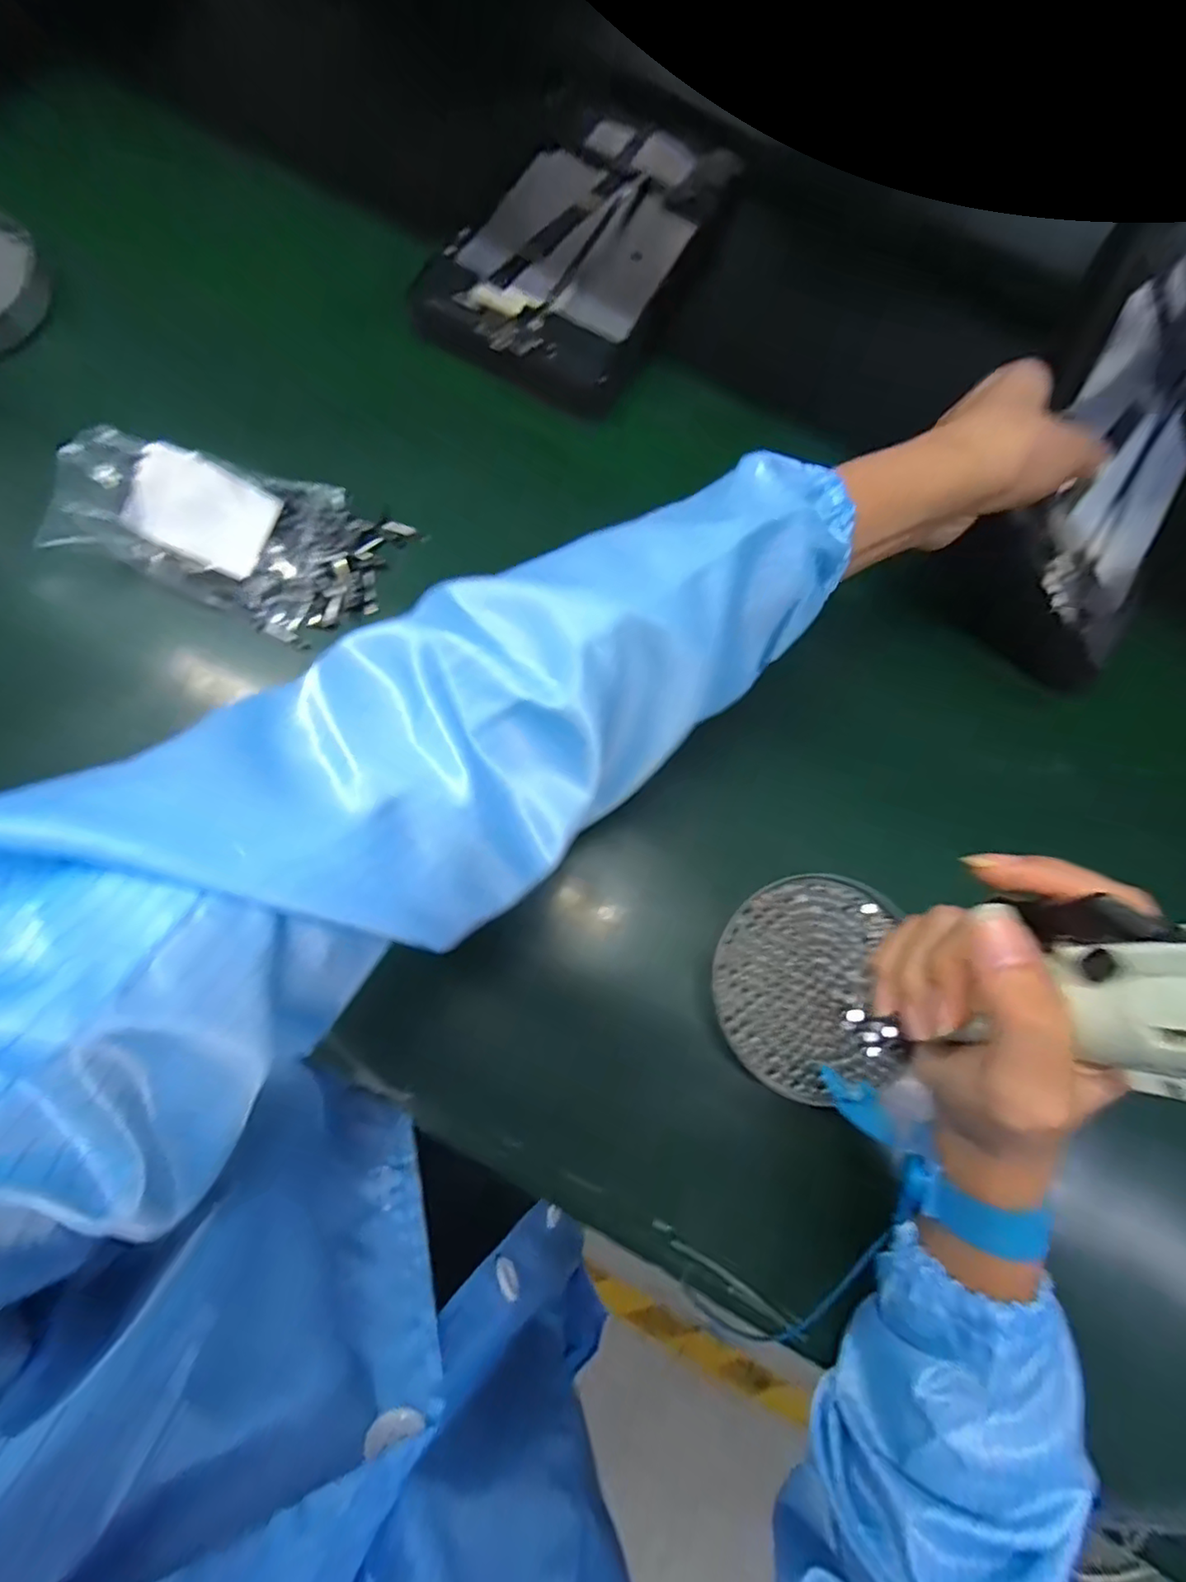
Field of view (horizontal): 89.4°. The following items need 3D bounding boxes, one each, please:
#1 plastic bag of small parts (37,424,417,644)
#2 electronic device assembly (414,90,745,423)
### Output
[{"bbox_3d":[-0.212,-0.147,0.352,0.178,0.044,0.096,13,75,-17],"label":"plastic bag of small parts"},{"bbox_3d":[0.000,-0.393,0.434,0.159,0.030,0.263,27,77,5],"label":"electronic device assembly"}]

